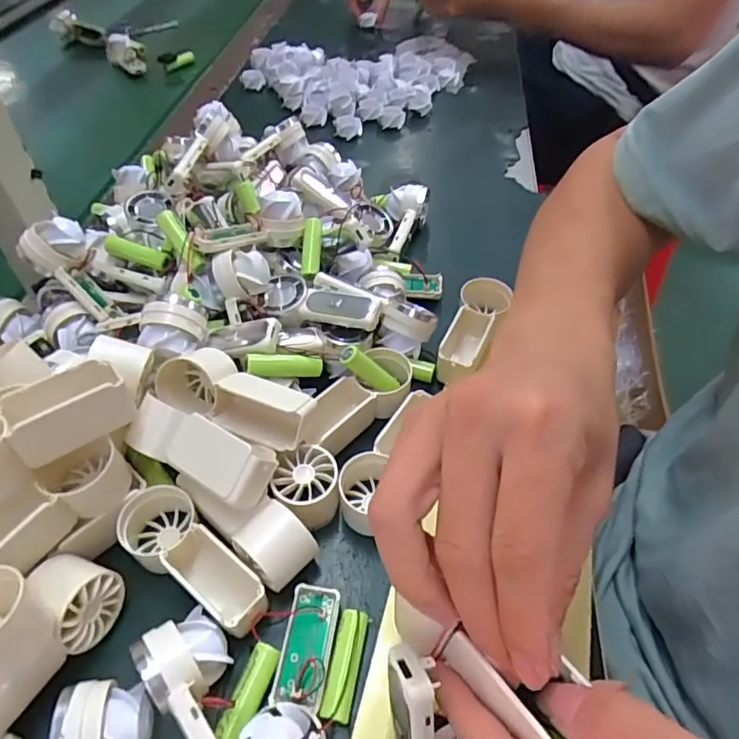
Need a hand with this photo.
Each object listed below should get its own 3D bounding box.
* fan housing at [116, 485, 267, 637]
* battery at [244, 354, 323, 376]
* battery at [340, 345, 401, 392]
[{"bbox_3d":[-0.096,0.104,0.296,0.101,0.033,0.038,29,56,22],"label":"fan housing"},{"bbox_3d":[-0.055,-0.003,0.345,0.049,0.010,0.013,2,47,-25],"label":"battery"},{"bbox_3d":[0.002,0.001,0.361,0.012,0.050,0.011,-31,43,30],"label":"battery"}]

